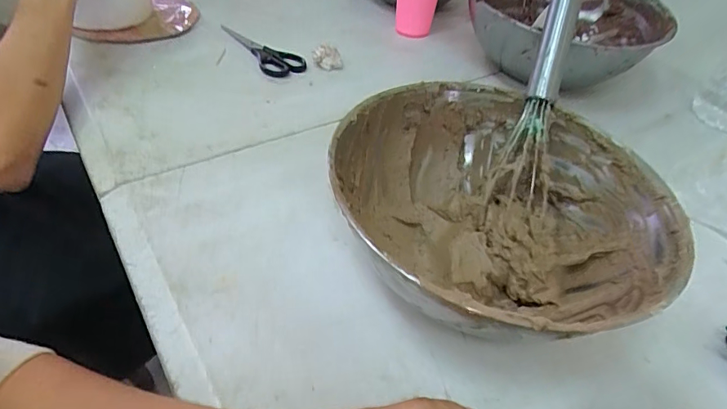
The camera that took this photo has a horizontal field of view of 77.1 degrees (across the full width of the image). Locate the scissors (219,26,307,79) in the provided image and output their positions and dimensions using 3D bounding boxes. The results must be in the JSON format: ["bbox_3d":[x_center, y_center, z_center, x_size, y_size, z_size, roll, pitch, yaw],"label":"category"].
[{"bbox_3d":[-0.147,-0.210,0.610,0.170,0.013,0.049,35,50,25],"label":"scissors"}]

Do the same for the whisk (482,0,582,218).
[{"bbox_3d":[0.150,-0.100,0.387,0.044,0.047,0.214,15,88,8],"label":"whisk"}]

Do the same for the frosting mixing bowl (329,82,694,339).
[{"bbox_3d":[0.095,0.007,0.352,0.231,0.097,0.226,4,44,-4],"label":"frosting mixing bowl"}]

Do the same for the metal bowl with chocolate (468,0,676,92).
[{"bbox_3d":[0.242,-0.224,0.584,0.226,0.091,0.204,14,44,6],"label":"metal bowl with chocolate"}]

